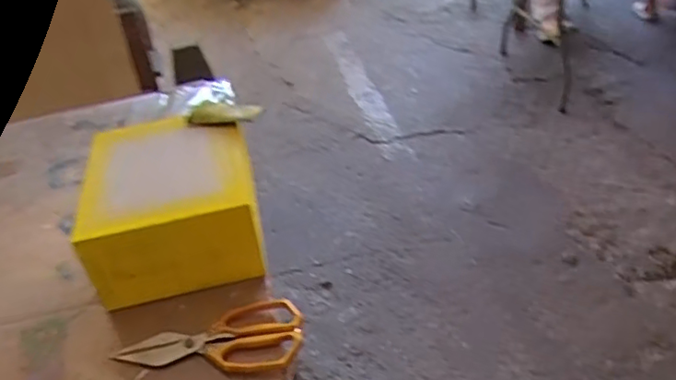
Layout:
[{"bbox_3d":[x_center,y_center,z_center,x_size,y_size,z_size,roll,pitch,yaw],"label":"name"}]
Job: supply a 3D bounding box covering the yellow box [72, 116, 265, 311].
[{"bbox_3d":[-0.230,0.016,0.833,0.209,0.139,0.254,-14,38,-9],"label":"yellow box"}]

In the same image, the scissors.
[{"bbox_3d":[-0.151,0.172,0.709,0.216,0.017,0.099,-3,37,5],"label":"scissors"}]

